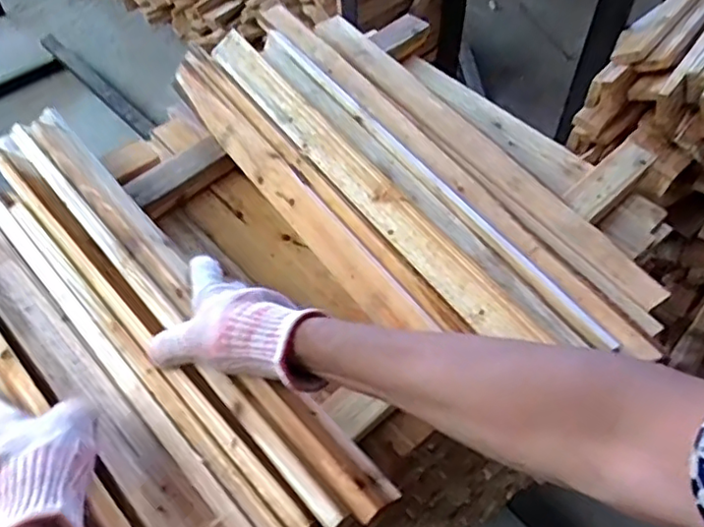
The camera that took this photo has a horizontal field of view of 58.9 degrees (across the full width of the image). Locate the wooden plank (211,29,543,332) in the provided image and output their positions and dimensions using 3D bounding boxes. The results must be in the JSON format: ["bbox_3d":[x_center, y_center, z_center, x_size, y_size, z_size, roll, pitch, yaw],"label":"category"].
[{"bbox_3d":[-0.009,-0.103,0.646,0.040,0.023,0.497,-29,58,-21],"label":"wooden plank"}]

